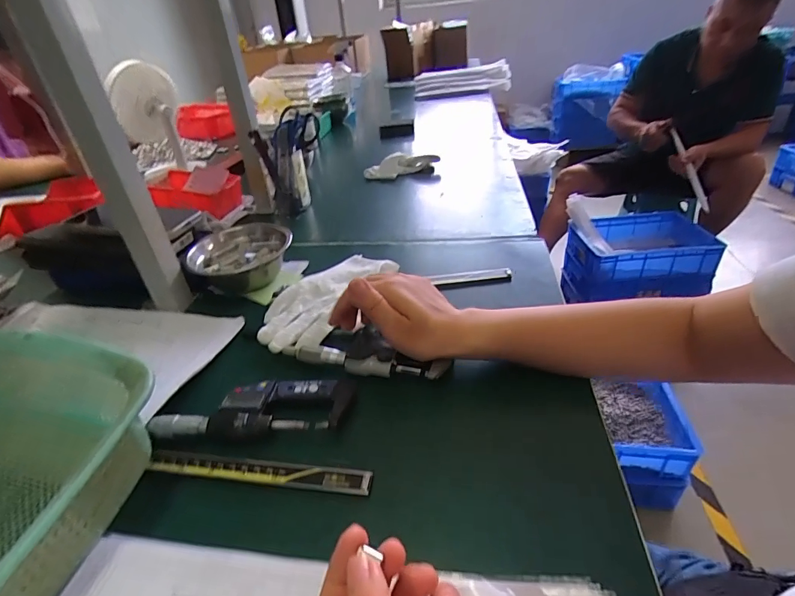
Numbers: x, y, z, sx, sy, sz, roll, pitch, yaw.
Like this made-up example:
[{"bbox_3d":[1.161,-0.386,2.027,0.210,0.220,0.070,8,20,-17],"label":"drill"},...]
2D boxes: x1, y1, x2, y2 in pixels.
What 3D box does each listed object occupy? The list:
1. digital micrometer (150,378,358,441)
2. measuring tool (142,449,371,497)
[{"bbox_3d":[-0.118,0.099,0.360,0.159,0.032,0.052,-6,32,-1],"label":"digital micrometer"},{"bbox_3d":[-0.104,0.127,0.316,0.172,0.004,0.017,2,40,10],"label":"measuring tool"}]

